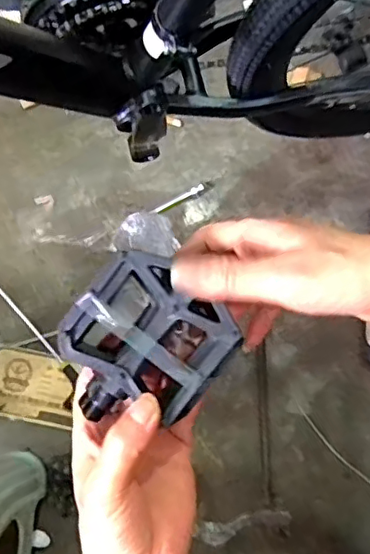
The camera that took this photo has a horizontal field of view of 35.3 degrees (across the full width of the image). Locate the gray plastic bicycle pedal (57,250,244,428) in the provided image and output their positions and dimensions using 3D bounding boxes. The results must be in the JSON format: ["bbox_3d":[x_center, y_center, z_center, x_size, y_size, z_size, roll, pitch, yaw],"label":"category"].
[{"bbox_3d":[-0.027,0.043,0.367,0.091,0.028,0.098,38,94,3],"label":"gray plastic bicycle pedal"}]

